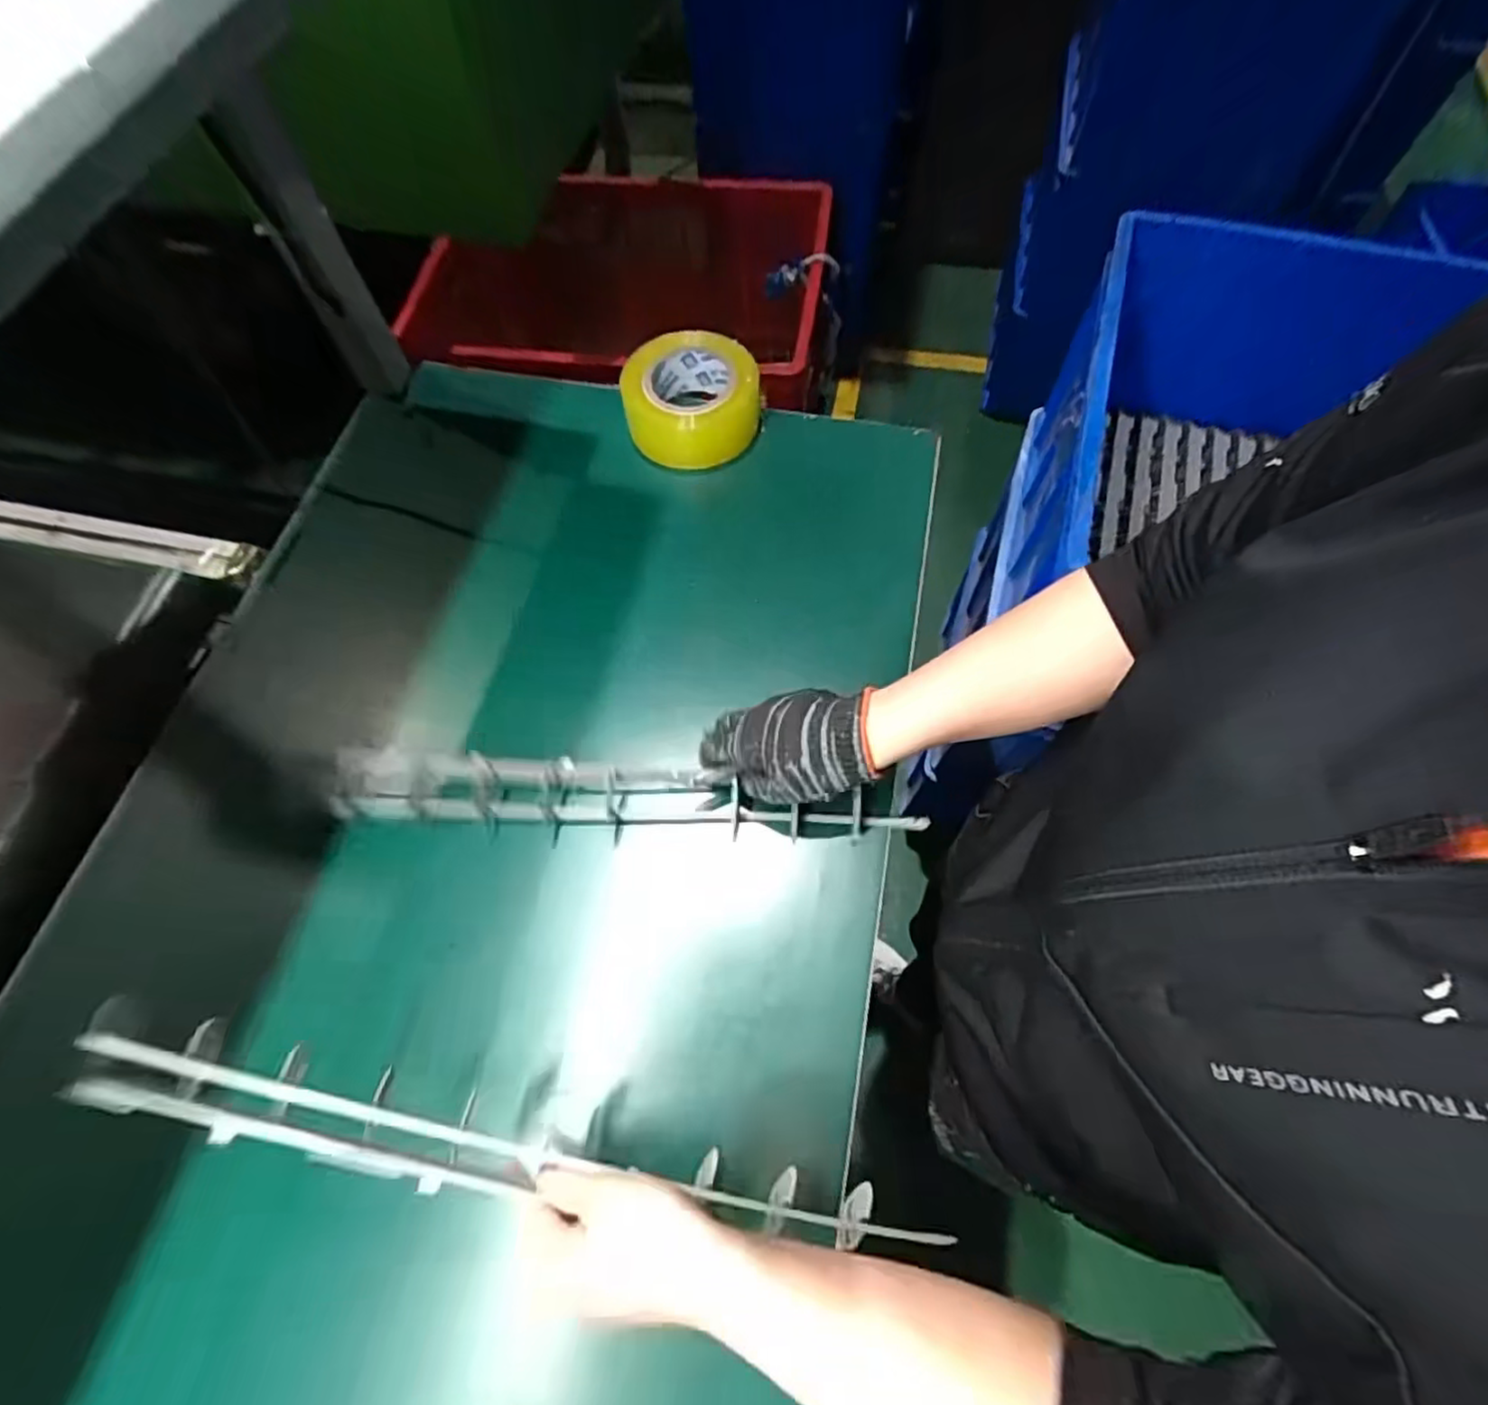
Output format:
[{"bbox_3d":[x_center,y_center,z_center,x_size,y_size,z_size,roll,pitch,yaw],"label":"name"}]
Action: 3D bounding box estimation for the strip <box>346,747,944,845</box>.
[{"bbox_3d":[-0.092,0.074,0.513,0.429,0.049,0.046,4,66,-1],"label":"strip"}]

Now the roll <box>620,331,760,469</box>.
[{"bbox_3d":[-0.052,-0.299,0.665,0.133,0.062,0.113,-20,66,-6],"label":"roll"}]

